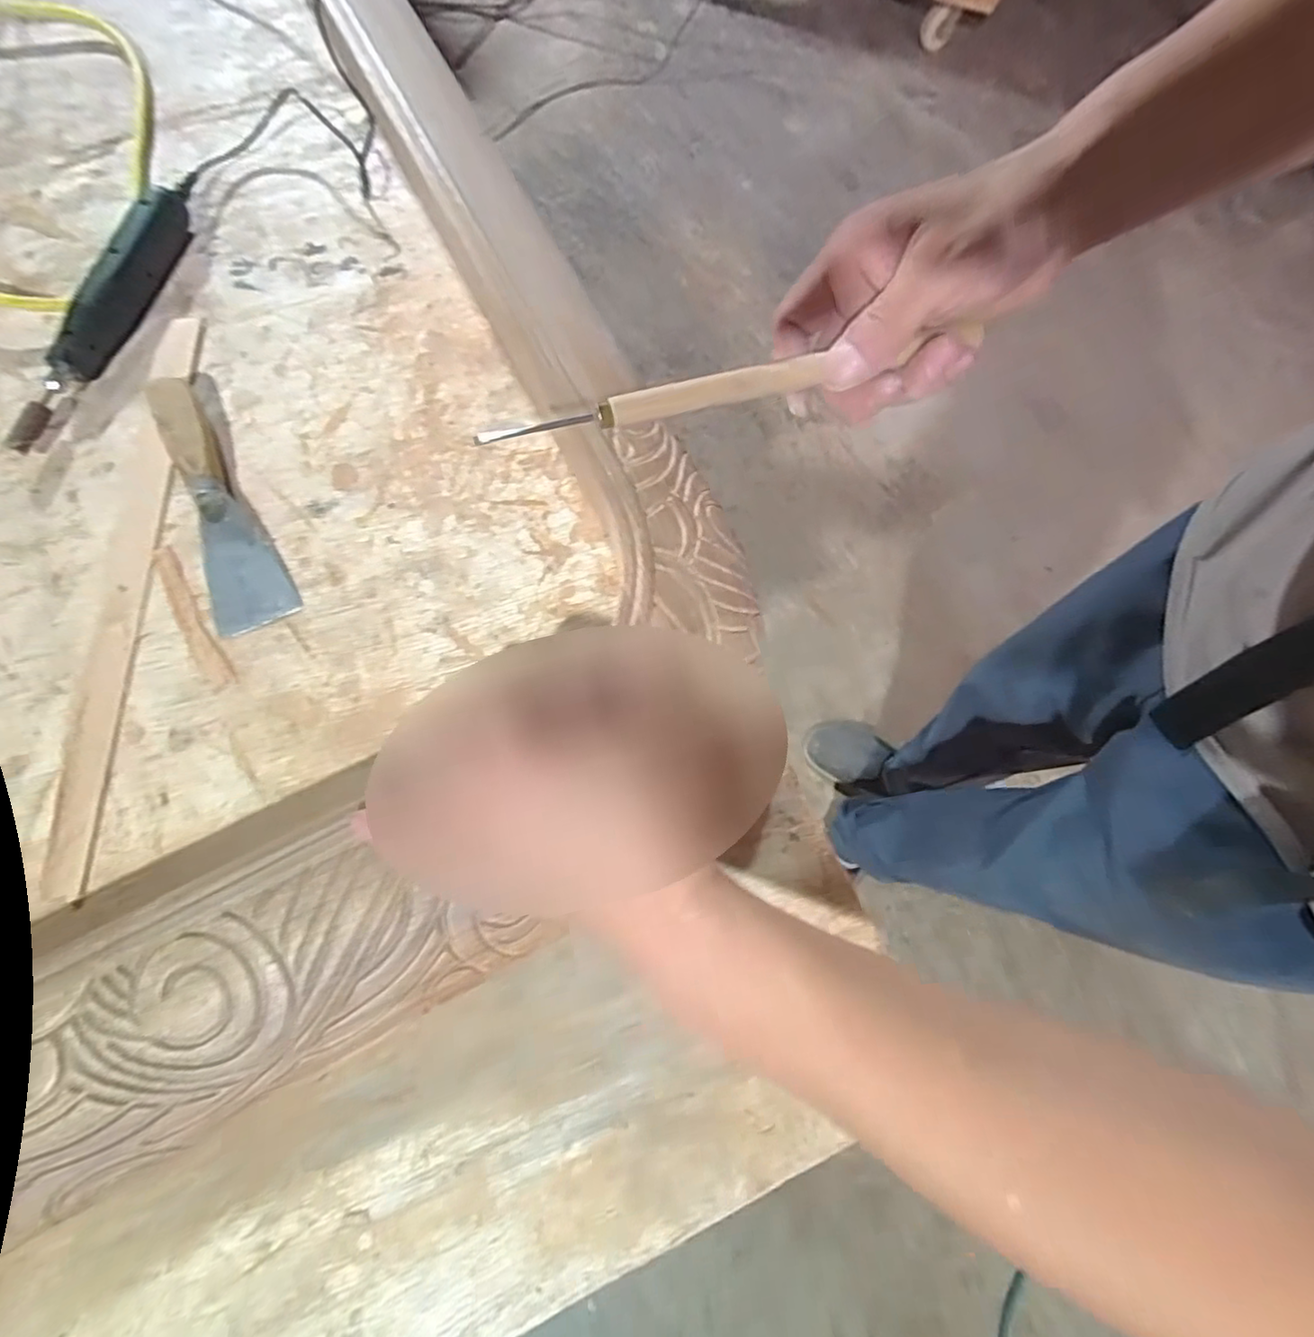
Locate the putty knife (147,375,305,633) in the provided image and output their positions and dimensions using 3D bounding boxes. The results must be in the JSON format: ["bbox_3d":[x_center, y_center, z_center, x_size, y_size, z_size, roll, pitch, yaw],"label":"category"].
[{"bbox_3d":[-0.257,-0.099,0.363,0.043,0.023,0.163,-25,76,-8],"label":"putty knife"}]

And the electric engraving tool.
[{"bbox_3d":[-0.348,-0.222,0.396,0.022,0.030,0.195,16,74,4],"label":"electric engraving tool"}]

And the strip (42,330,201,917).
[{"bbox_3d":[-0.302,-0.055,0.363,0.024,0.004,0.356,-3,74,-2],"label":"strip"}]

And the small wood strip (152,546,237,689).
[{"bbox_3d":[-0.264,-0.030,0.353,0.015,0.004,0.096,-33,77,-10],"label":"small wood strip"}]

